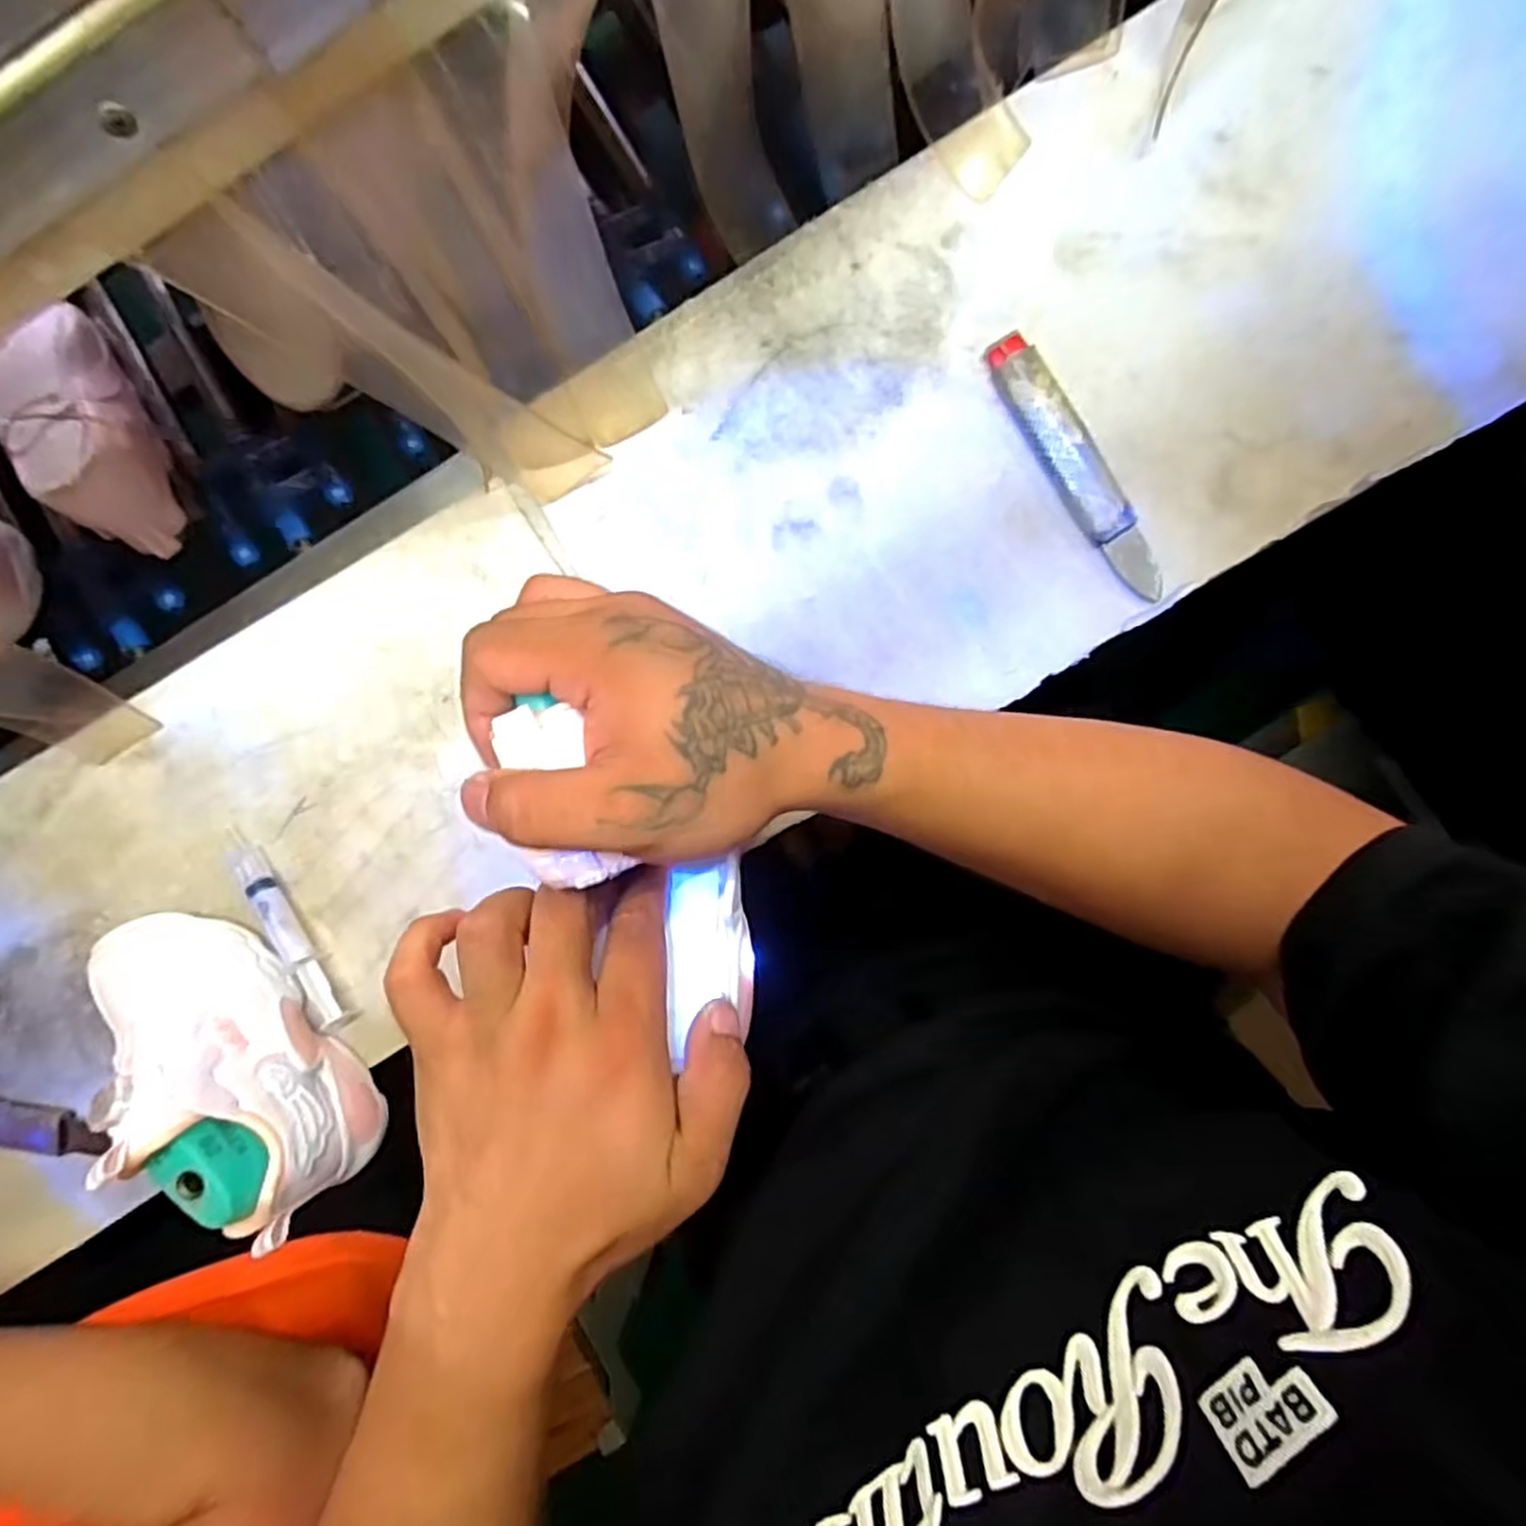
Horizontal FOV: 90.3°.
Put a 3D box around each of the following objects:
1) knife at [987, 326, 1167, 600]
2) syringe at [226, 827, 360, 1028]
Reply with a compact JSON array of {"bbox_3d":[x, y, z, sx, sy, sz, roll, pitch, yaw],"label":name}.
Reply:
[{"bbox_3d":[0.177,-0.166,0.424,0.030,0.012,0.163,-33,87,4],"label":"knife"},{"bbox_3d":[-0.288,0.100,0.457,0.016,0.023,0.136,-37,87,4],"label":"syringe"}]

